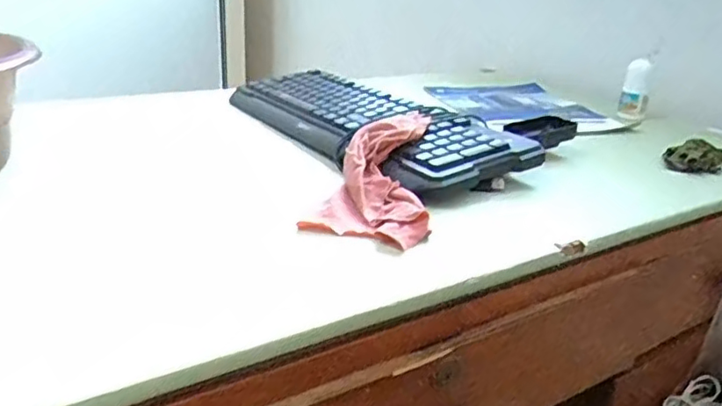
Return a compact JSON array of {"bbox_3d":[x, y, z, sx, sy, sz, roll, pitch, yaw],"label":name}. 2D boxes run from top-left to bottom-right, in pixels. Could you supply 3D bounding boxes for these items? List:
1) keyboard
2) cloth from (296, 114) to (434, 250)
[{"bbox_3d":[-0.004,-0.102,0.726,0.160,0.040,0.440,-12,27,-32],"label":"keyboard"},{"bbox_3d":[0.017,-0.033,0.563,0.095,0.030,0.228,6,37,6],"label":"cloth"}]

